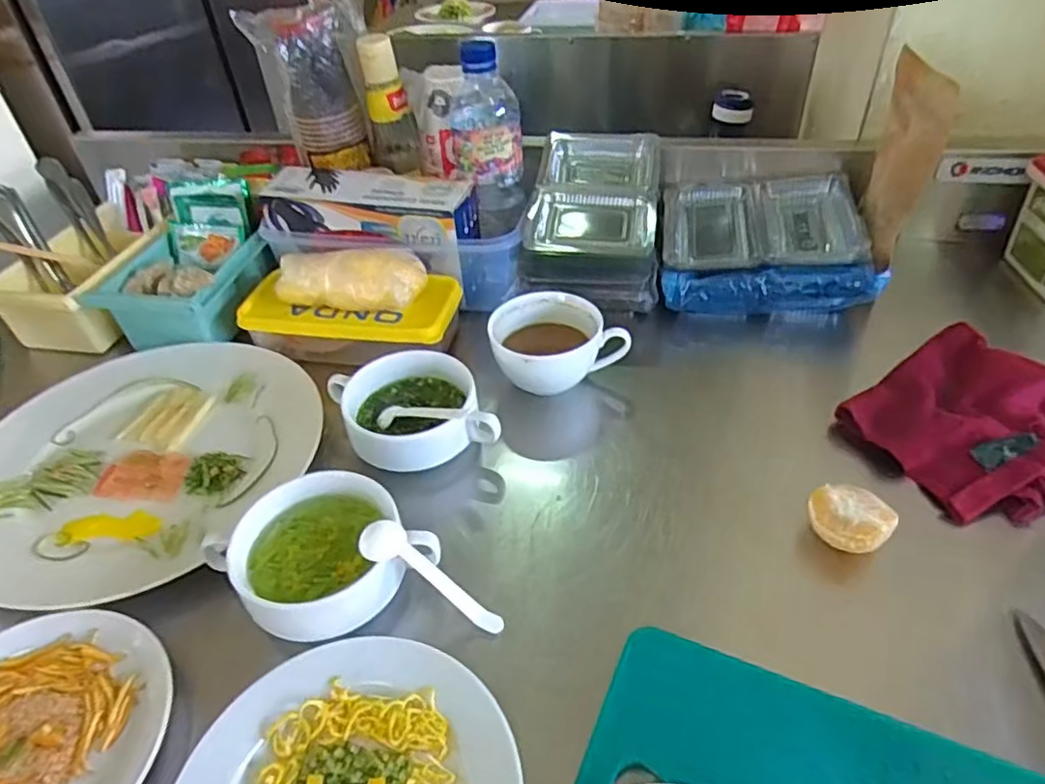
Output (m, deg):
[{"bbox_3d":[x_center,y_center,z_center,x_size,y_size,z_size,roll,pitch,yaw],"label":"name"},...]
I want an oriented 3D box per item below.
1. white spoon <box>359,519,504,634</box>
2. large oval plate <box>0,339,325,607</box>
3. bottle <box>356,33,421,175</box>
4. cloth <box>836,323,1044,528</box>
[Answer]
[{"bbox_3d":[-0.054,0.114,0.400,0.102,0.009,0.025,39,50,-9],"label":"white spoon"},{"bbox_3d":[-0.303,0.046,0.521,0.277,0.027,0.245,0,45,5],"label":"large oval plate"},{"bbox_3d":[-0.141,-0.293,0.685,0.049,0.136,0.052,-12,42,-10],"label":"bottle"},{"bbox_3d":[0.339,0.022,0.481,0.160,0.025,0.146,-28,49,-22],"label":"cloth"}]

